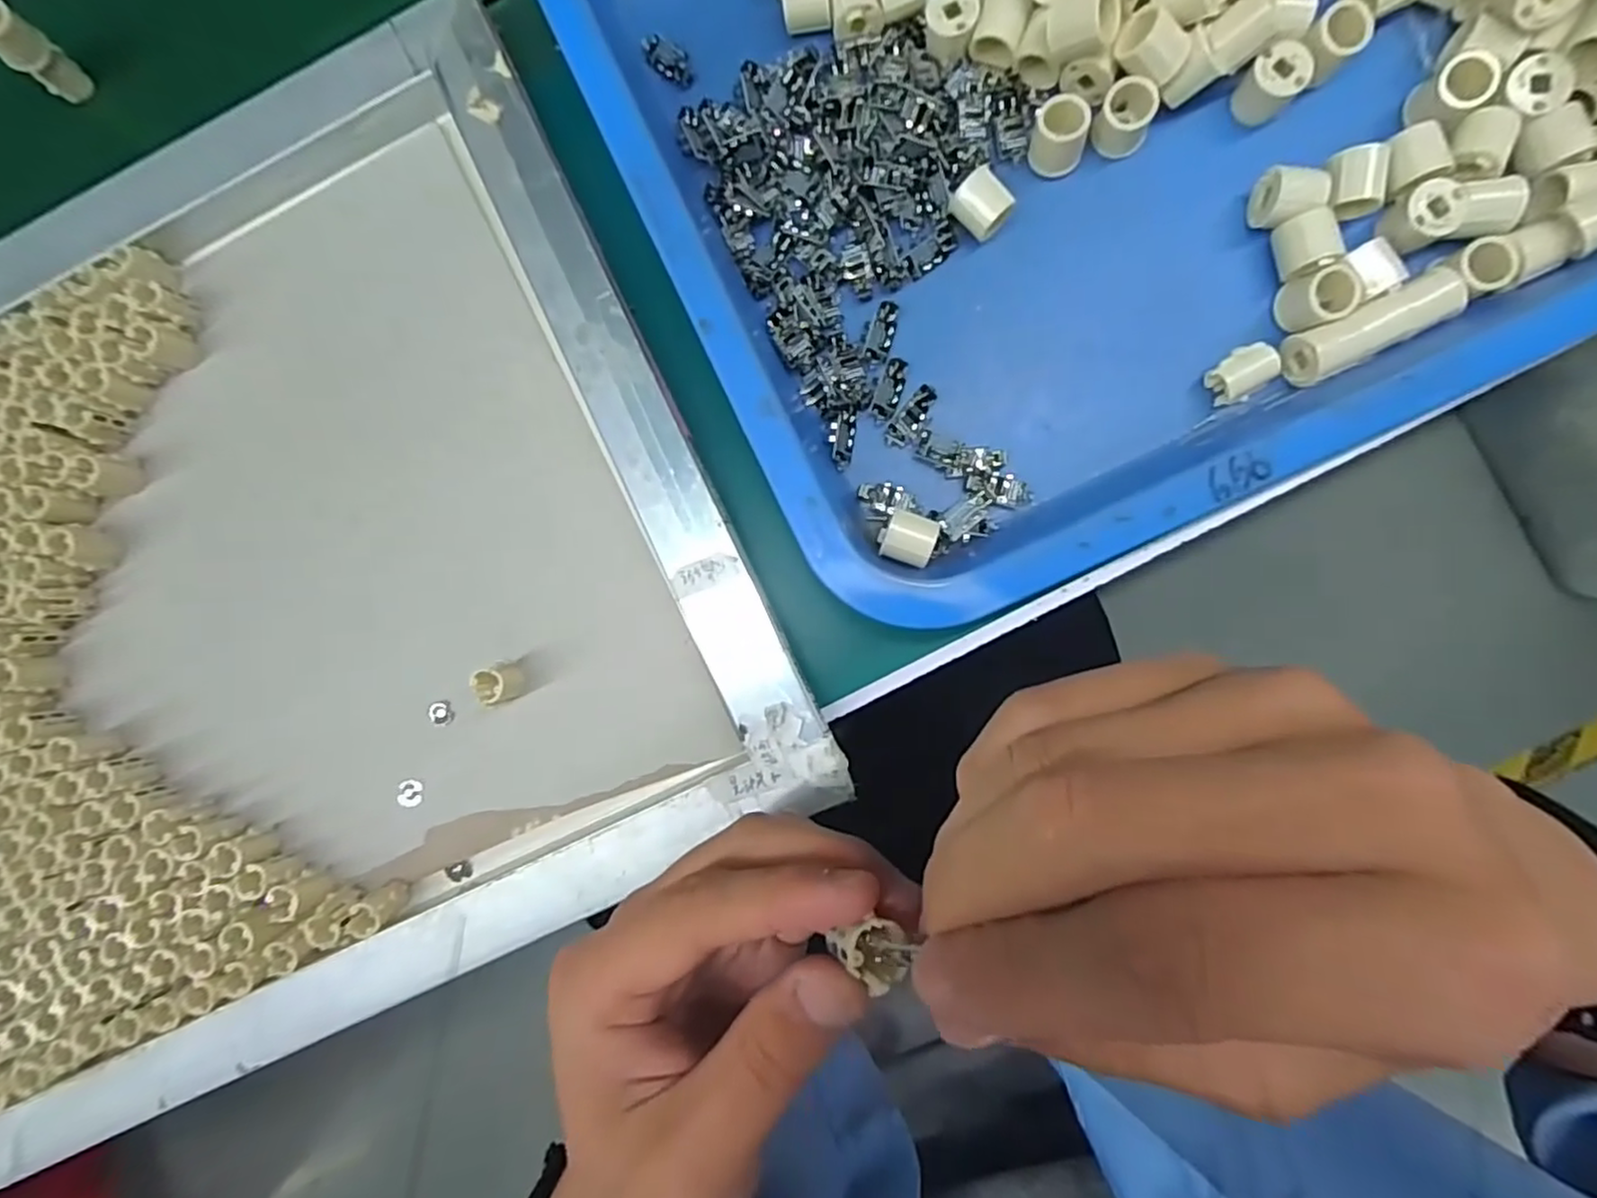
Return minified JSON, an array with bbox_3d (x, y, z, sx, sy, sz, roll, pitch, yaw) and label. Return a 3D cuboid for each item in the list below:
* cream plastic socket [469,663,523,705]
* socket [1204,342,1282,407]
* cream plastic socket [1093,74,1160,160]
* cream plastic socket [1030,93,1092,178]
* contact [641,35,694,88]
[{"bbox_3d":[-0.122,0.035,0.280,0.011,0.022,0.013,-33,85,3],"label":"cream plastic socket"},{"bbox_3d":[0.169,-0.086,0.260,0.022,0.013,0.017,-33,85,3],"label":"socket"},{"bbox_3d":[0.124,-0.183,0.259,0.019,0.020,0.019,29,90,6],"label":"cream plastic socket"},{"bbox_3d":[0.100,-0.177,0.262,0.020,0.019,0.018,24,90,6],"label":"cream plastic socket"},{"bbox_3d":[-0.054,-0.229,0.292,0.027,0.004,0.013,37,91,6],"label":"contact"}]

